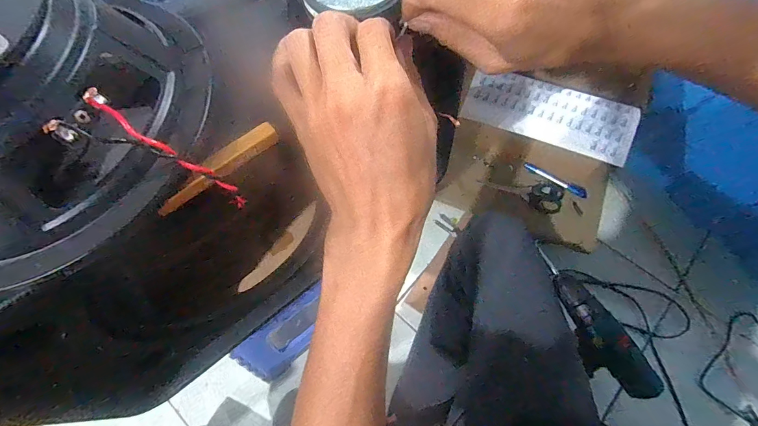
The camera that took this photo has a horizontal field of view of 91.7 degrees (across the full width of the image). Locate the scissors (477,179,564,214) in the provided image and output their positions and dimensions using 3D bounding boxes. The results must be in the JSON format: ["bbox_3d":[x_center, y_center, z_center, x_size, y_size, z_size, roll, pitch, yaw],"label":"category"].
[{"bbox_3d":[0.281,-0.045,0.730,0.161,0.010,0.061,15,67,9],"label":"scissors"}]

